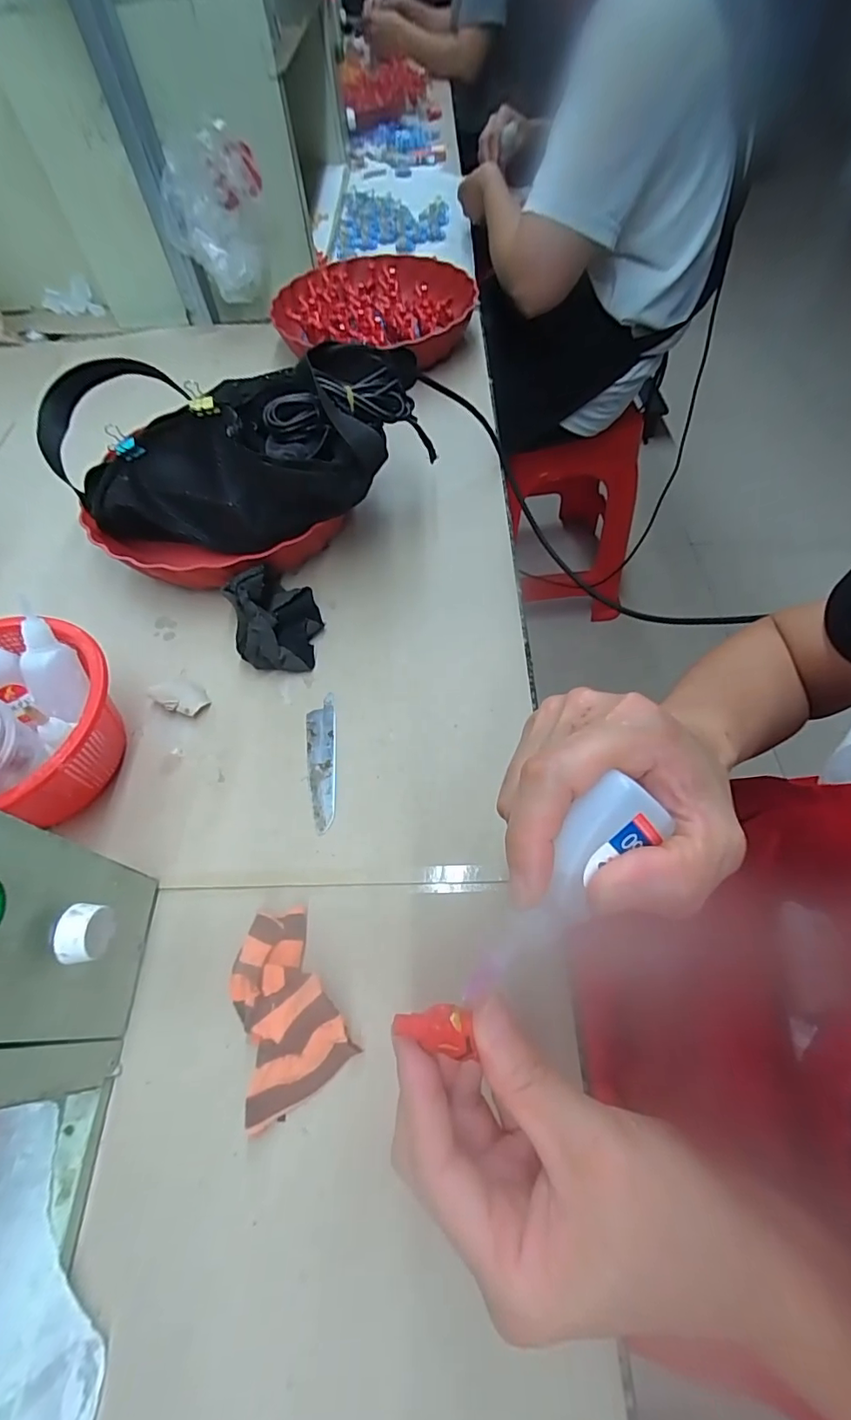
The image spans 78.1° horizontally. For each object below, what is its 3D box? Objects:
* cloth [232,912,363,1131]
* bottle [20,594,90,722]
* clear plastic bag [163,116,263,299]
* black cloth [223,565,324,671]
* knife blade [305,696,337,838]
[{"bbox_3d":[-0.078,0.159,0.283,0.054,0.027,0.090,-24,60,-11],"label":"cloth"},{"bbox_3d":[-0.250,-0.032,0.350,0.028,0.026,0.079,-17,101,-13],"label":"bottle"},{"bbox_3d":[-0.248,-0.585,0.628,0.114,0.137,0.063,-19,60,-8],"label":"clear plastic bag"},{"bbox_3d":[-0.118,-0.076,0.411,0.065,0.051,0.090,-16,60,-6],"label":"black cloth"},{"bbox_3d":[-0.073,0.034,0.368,0.021,0.004,0.104,-7,59,-1],"label":"knife blade"}]

